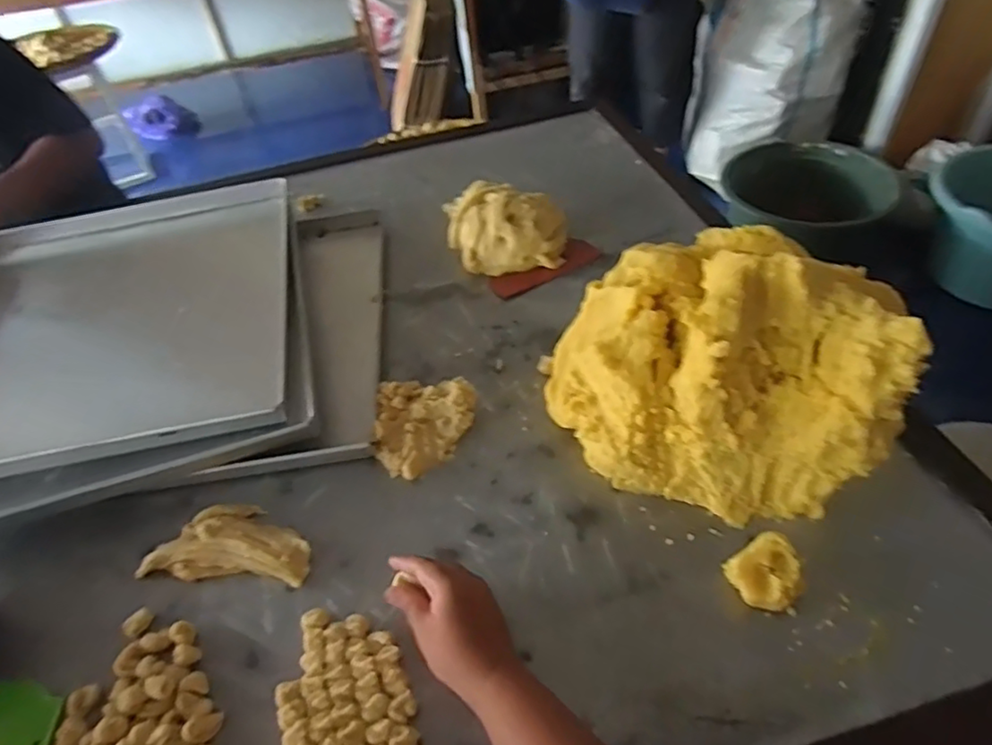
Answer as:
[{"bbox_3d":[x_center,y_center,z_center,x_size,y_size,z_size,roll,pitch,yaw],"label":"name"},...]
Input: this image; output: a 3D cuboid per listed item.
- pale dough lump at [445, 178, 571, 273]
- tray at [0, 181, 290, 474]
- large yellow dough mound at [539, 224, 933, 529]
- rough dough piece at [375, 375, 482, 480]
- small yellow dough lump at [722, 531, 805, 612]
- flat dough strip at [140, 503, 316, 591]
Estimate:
[{"bbox_3d":[0.015,-0.220,0.945,0.181,0.073,0.143,2,48,11],"label":"pale dough lump"},{"bbox_3d":[-0.535,-0.079,0.847,0.501,0.057,0.510,-12,48,-5],"label":"tray"},{"bbox_3d":[0.222,-0.018,0.658,0.332,0.199,0.277,3,48,12],"label":"large yellow dough mound"},{"bbox_3d":[-0.082,0.062,0.712,0.111,0.033,0.111,-1,47,7],"label":"rough dough piece"},{"bbox_3d":[0.245,0.181,0.555,0.063,0.023,0.057,-29,54,-21],"label":"small yellow dough lump"},{"bbox_3d":[-0.273,0.172,0.643,0.169,0.031,0.085,1,47,8],"label":"flat dough strip"}]

